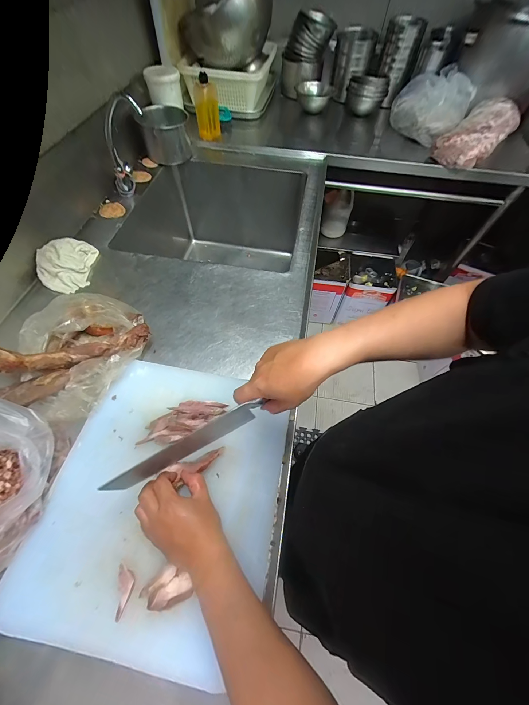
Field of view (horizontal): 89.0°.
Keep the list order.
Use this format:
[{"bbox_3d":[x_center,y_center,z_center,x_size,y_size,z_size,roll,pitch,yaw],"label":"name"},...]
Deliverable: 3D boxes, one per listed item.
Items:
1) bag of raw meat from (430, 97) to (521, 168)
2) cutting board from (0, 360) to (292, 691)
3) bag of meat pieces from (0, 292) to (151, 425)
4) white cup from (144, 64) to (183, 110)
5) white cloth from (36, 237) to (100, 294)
[{"bbox_3d":[0.754,-0.779,0.945,0.337,0.070,0.165,-44,69,-9],"label":"bag of raw meat"},{"bbox_3d":[-0.148,0.207,0.431,0.341,0.039,0.393,10,60,4],"label":"cutting board"},{"bbox_3d":[-0.377,-0.010,0.541,0.248,0.070,0.266,21,61,10],"label":"bag of meat pieces"},{"bbox_3d":[-0.360,-0.960,0.969,0.105,0.089,0.118,-25,64,-16],"label":"white cup"},{"bbox_3d":[-0.497,-0.226,0.671,0.103,0.061,0.148,-4,60,-4],"label":"white cloth"}]

